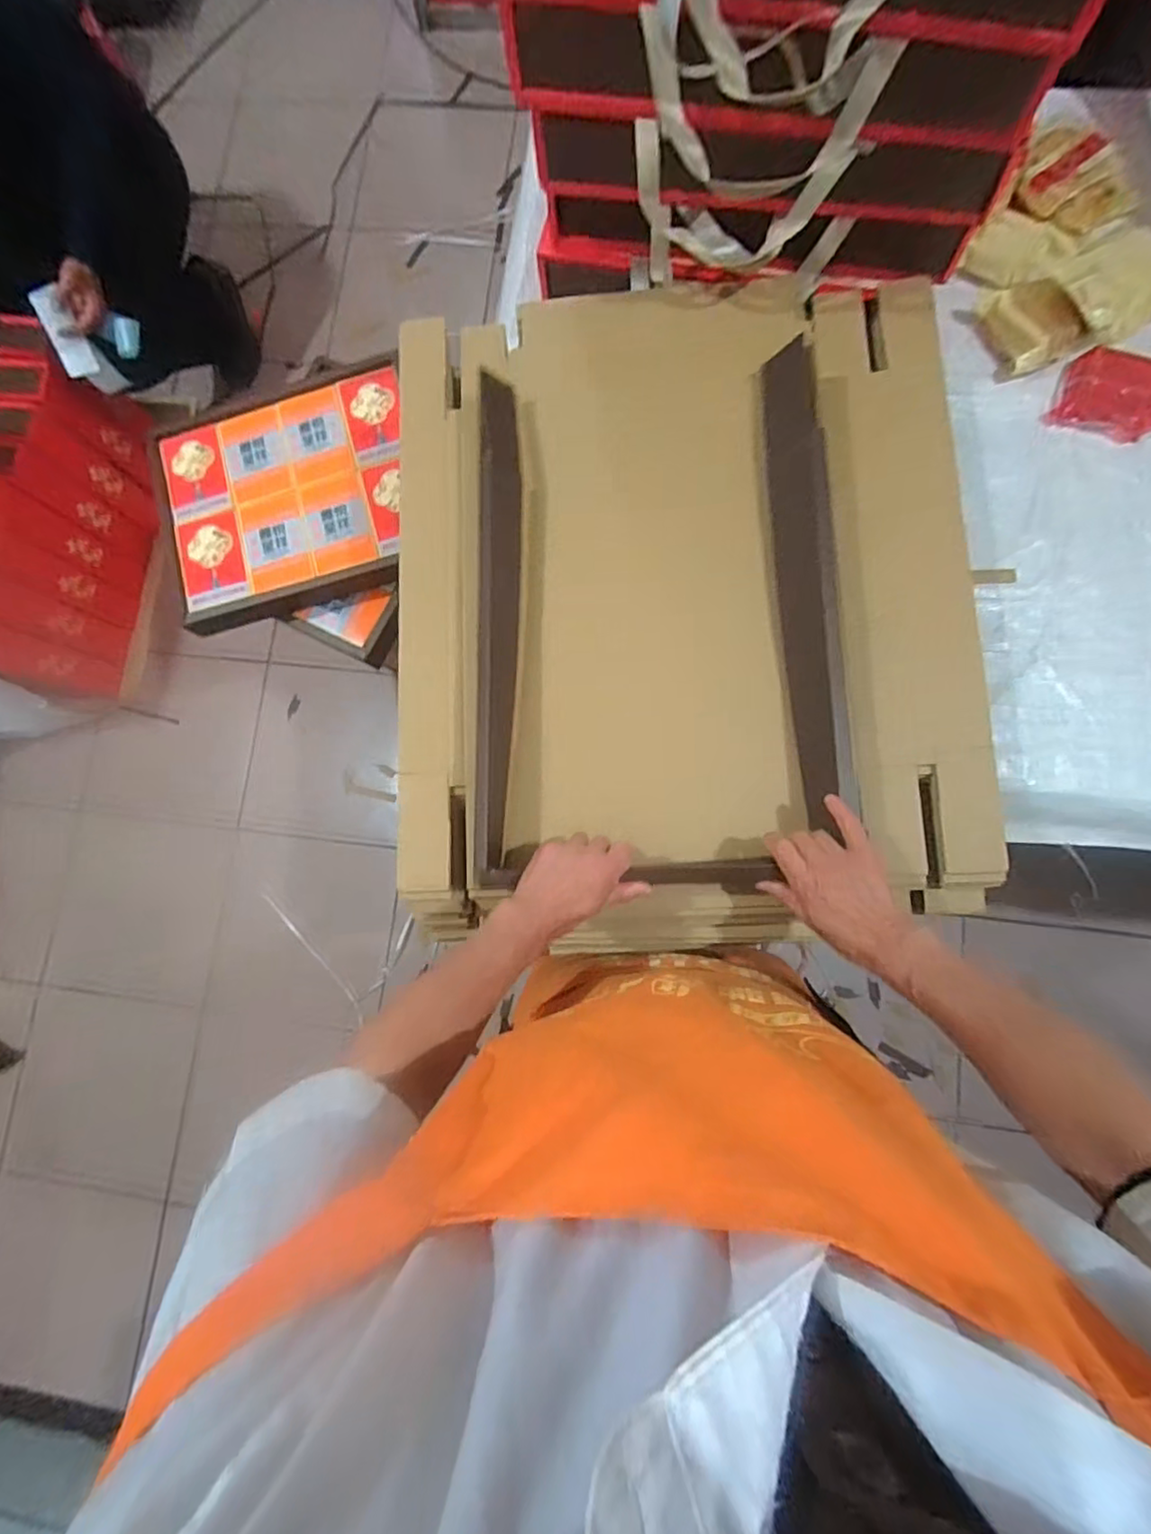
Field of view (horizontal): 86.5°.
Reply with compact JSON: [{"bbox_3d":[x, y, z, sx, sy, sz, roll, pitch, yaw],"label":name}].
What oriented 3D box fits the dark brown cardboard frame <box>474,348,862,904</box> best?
[{"bbox_3d":[0.082,-0.149,0.609,0.349,0.081,0.525,-2,85,5],"label":"dark brown cardboard frame"}]

